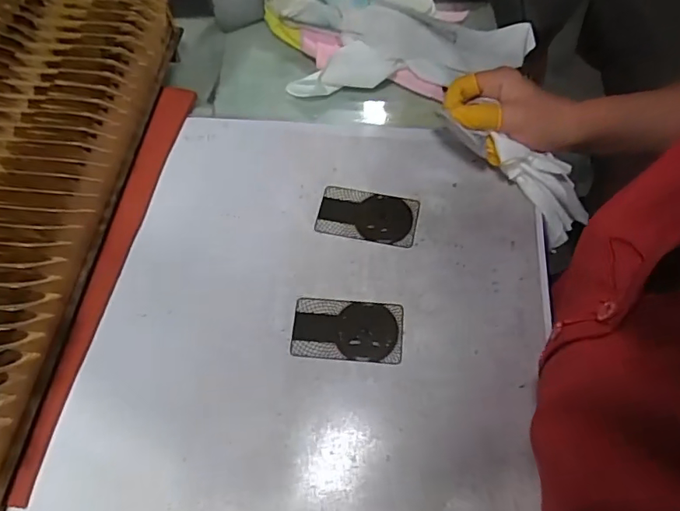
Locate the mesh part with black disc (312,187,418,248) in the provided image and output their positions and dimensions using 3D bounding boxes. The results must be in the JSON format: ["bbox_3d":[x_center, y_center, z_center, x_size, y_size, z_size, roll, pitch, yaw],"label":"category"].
[{"bbox_3d":[0.024,-0.035,0.450,0.085,0.004,0.048,10,64,7],"label":"mesh part with black disc"}]

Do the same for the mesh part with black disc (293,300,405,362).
[{"bbox_3d":[0.006,0.058,0.402,0.085,0.004,0.048,4,63,4],"label":"mesh part with black disc"}]

